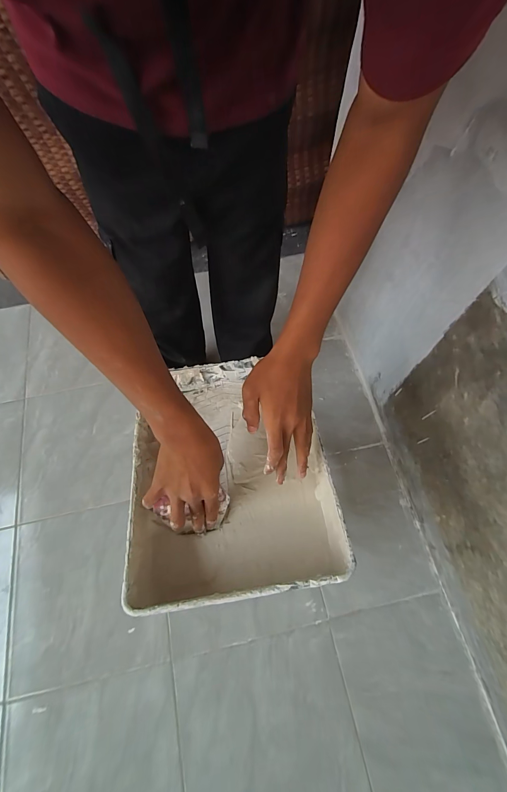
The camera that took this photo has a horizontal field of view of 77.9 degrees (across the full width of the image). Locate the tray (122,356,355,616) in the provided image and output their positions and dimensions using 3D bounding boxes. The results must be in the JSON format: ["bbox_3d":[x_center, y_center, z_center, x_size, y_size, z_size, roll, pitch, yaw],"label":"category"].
[{"bbox_3d":[-0.039,0.090,0.464,0.268,0.089,0.344,-9,66,-3],"label":"tray"}]

